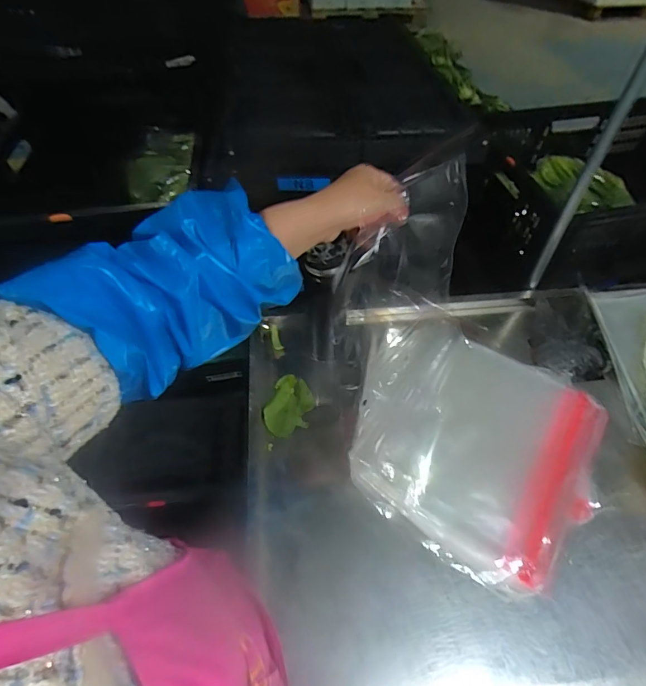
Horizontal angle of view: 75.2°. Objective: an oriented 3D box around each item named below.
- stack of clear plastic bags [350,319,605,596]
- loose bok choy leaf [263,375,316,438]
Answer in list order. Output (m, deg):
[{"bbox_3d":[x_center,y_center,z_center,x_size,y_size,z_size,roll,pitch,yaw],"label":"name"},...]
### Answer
[{"bbox_3d":[0.206,0.130,0.615,0.343,0.033,0.323,31,63,16],"label":"stack of clear plastic bags"},{"bbox_3d":[-0.052,0.103,0.677,0.070,0.017,0.104,14,53,11],"label":"loose bok choy leaf"}]

